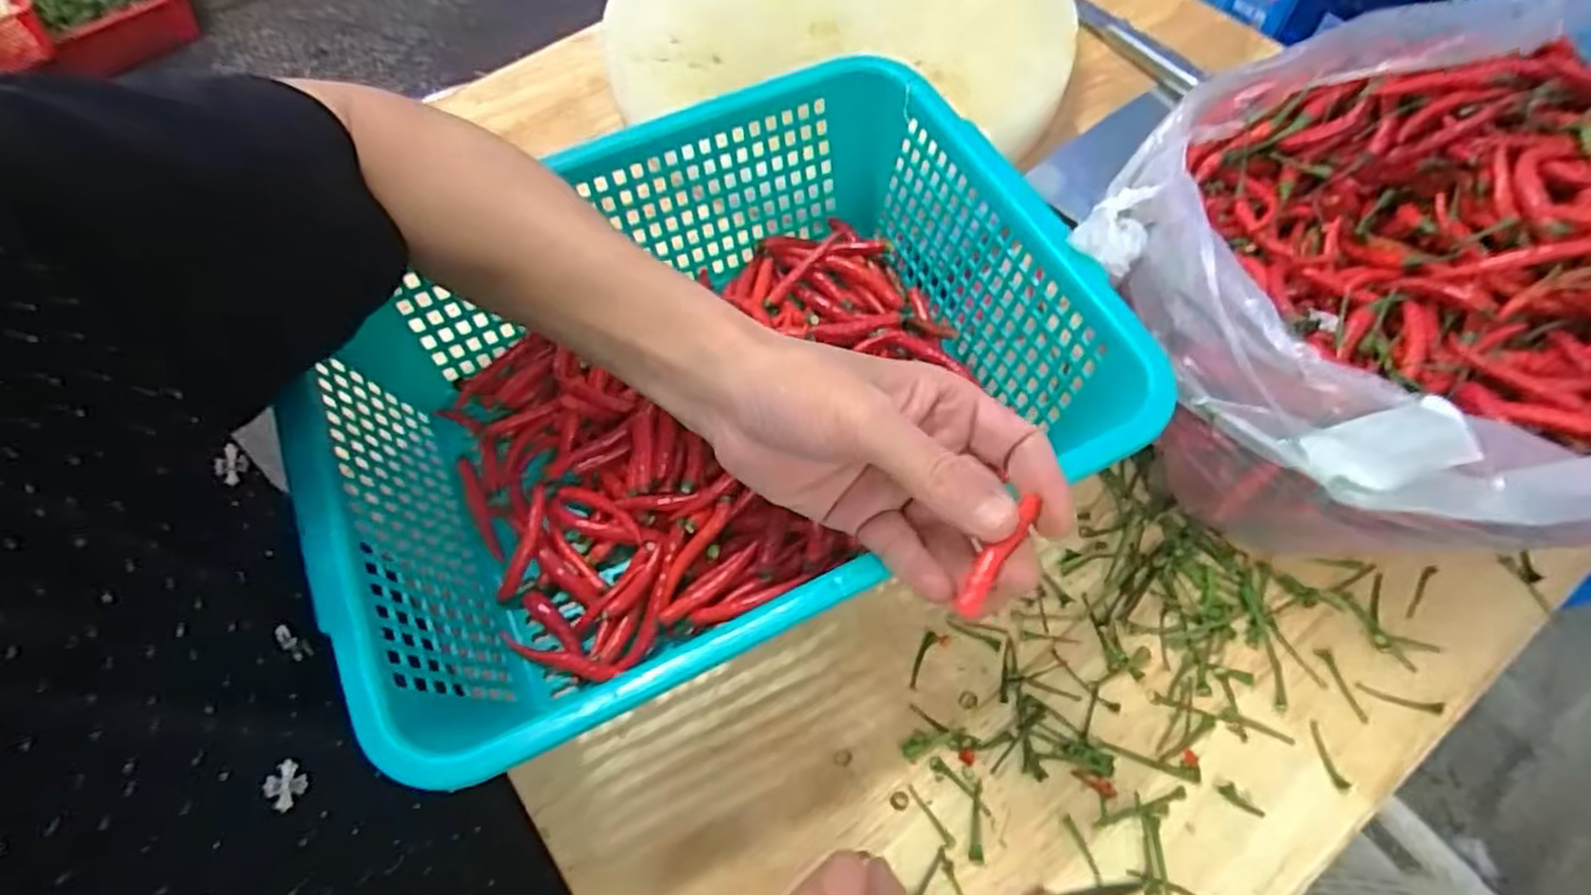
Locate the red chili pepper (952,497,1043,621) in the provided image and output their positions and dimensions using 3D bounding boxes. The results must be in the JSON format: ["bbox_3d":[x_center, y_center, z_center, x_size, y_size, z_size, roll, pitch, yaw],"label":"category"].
[{"bbox_3d":[0.070,0.037,0.265,0.010,0.009,0.048,34,73,18],"label":"red chili pepper"}]

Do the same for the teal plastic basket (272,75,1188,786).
[{"bbox_3d":[-0.045,-0.032,0.421,0.378,0.112,0.291,-24,65,-10],"label":"teal plastic basket"}]

